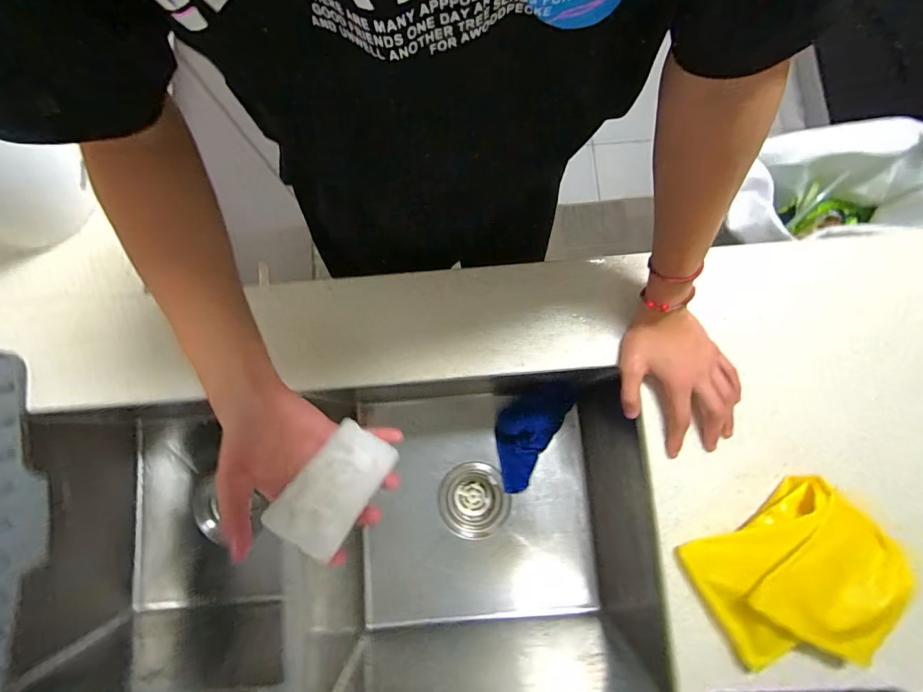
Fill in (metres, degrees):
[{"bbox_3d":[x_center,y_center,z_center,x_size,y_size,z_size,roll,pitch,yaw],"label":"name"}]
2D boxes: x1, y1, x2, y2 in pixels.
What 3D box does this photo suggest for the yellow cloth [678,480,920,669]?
[{"bbox_3d":[0.329,0.226,0.417,0.174,0.046,0.153,-31,82,-4],"label":"yellow cloth"}]

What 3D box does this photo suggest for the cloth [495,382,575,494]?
[{"bbox_3d":[0.097,0.128,0.665,0.081,0.020,0.176,29,83,5],"label":"cloth"}]

